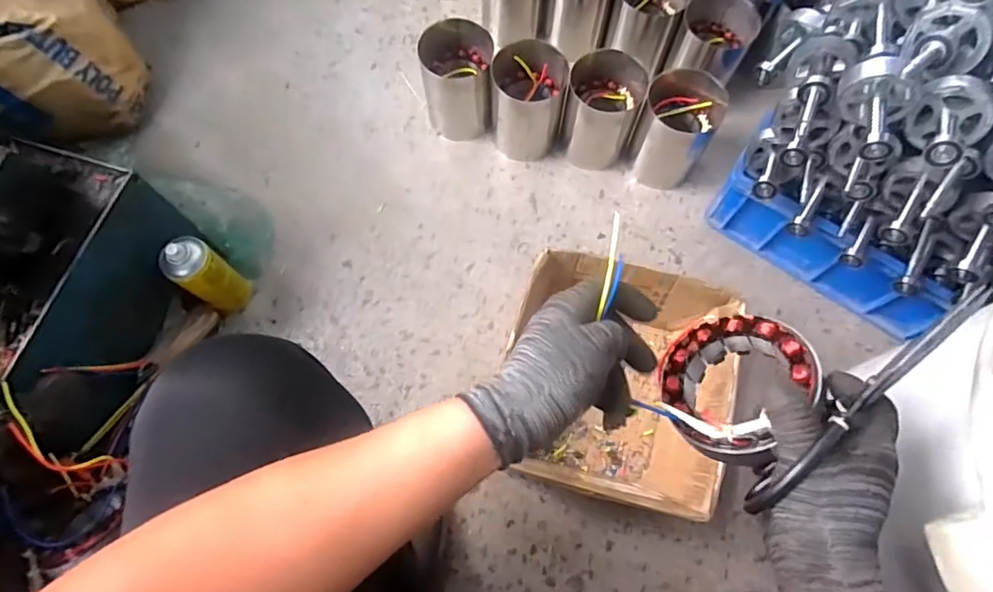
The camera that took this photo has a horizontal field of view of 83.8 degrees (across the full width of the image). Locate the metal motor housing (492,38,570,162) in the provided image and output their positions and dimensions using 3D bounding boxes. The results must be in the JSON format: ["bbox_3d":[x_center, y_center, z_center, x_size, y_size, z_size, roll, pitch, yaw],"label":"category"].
[{"bbox_3d":[0.053,-0.325,0.936,0.119,0.154,0.118,4,71,1],"label":"metal motor housing"}]

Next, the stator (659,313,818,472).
[{"bbox_3d":[0.185,0.068,0.440,0.113,0.042,0.110,-24,42,24],"label":"stator"}]

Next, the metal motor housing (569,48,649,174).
[{"bbox_3d":[0.176,-0.312,0.930,0.115,0.158,0.119,0,71,0],"label":"metal motor housing"}]

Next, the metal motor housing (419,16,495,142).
[{"bbox_3d":[-0.065,-0.370,0.954,0.118,0.153,0.129,2,71,0],"label":"metal motor housing"}]

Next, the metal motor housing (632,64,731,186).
[{"bbox_3d":[0.285,-0.266,0.897,0.111,0.177,0.115,0,71,0],"label":"metal motor housing"}]

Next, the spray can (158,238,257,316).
[{"bbox_3d":[-0.424,-0.026,0.821,0.055,0.181,0.065,30,73,10],"label":"spray can"}]

